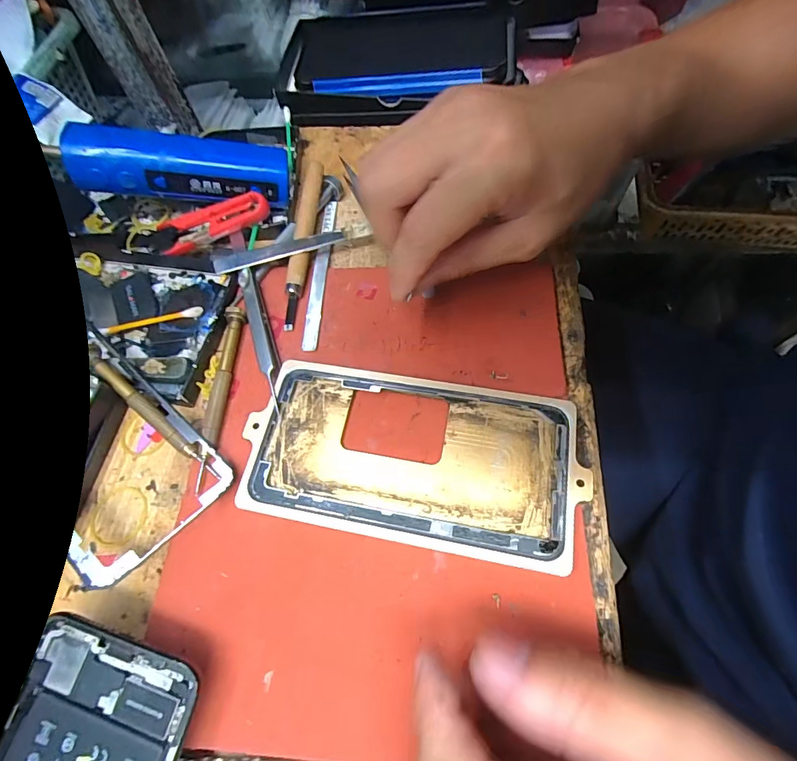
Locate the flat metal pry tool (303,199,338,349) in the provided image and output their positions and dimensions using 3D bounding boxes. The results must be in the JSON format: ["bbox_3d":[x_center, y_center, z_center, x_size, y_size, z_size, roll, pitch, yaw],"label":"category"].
[{"bbox_3d":[-0.052,-0.075,0.278,0.009,0.004,0.125,1,64,3],"label":"flat metal pry tool"}]

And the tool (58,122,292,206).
[{"bbox_3d":[-0.140,-0.140,0.275,0.129,0.031,0.031,-3,63,-17],"label":"tool"}]

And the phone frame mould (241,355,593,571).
[{"bbox_3d":[0.005,0.038,0.216,0.166,0.011,0.085,8,65,6],"label":"phone frame mould"}]

